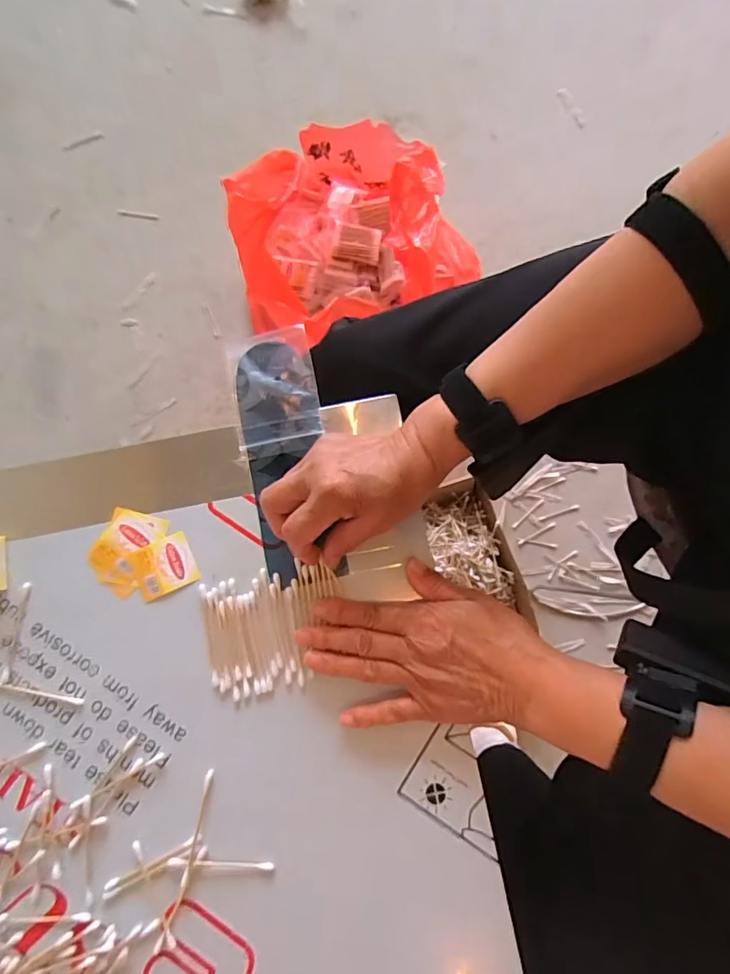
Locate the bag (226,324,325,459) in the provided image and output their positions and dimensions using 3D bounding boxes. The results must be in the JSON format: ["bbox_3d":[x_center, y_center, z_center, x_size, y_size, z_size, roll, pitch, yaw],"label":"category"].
[{"bbox_3d":[-0.073,-0.076,0.395,0.066,0.009,0.102,-11,79,-1],"label":"bag"}]

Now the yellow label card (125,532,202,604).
[{"bbox_3d":[-0.152,0.059,0.370,0.043,0.004,0.040,-24,82,-3],"label":"yellow label card"}]

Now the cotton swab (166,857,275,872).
[{"bbox_3d":[-0.100,0.261,0.339,0.073,0.004,0.007,3,79,-1],"label":"cotton swab"}]

